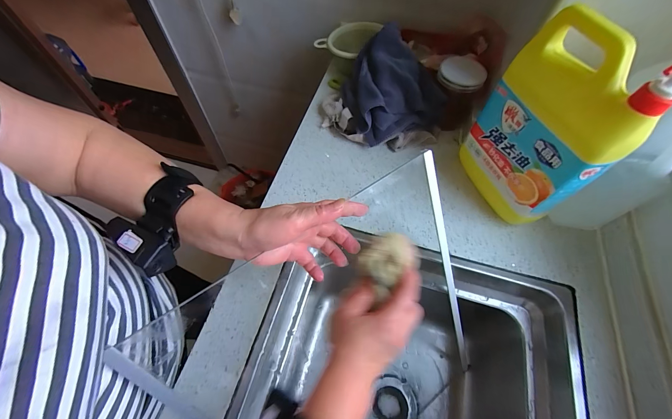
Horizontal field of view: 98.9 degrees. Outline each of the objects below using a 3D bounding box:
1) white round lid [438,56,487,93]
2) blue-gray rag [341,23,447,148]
[{"bbox_3d":[0.229,-0.247,0.523,0.076,0.011,0.079,-1,74,3],"label":"white round lid"},{"bbox_3d":[0.105,-0.228,0.556,0.166,0.131,0.174,-14,61,-9],"label":"blue-gray rag"}]

